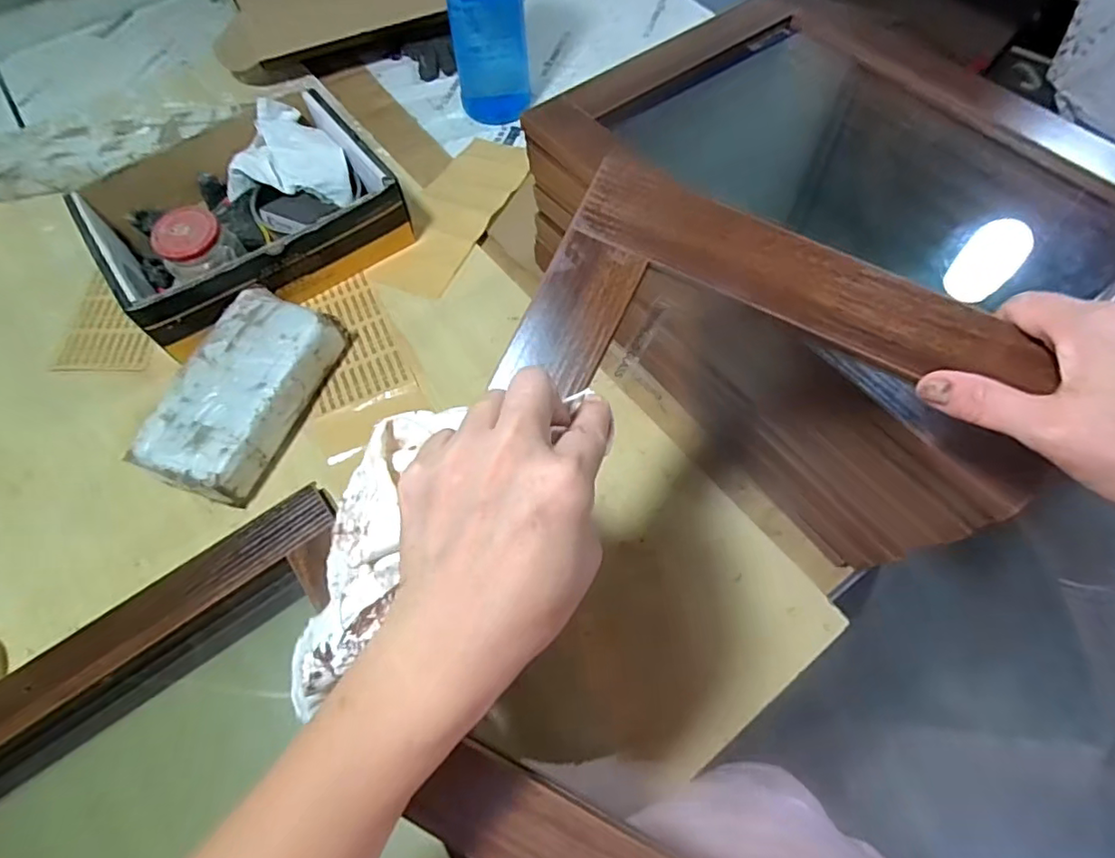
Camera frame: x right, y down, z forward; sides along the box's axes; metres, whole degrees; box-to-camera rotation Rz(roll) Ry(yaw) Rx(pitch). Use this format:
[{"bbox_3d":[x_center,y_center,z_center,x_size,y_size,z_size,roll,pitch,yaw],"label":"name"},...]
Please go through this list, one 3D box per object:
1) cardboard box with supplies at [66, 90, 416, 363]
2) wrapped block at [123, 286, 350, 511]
[{"bbox_3d":[-0.350,-0.253,0.673,0.318,0.113,0.233,-35,67,-15],"label":"cardboard box with supplies"},{"bbox_3d":[-0.309,-0.035,0.581,0.104,0.063,0.212,15,64,10],"label":"wrapped block"}]

